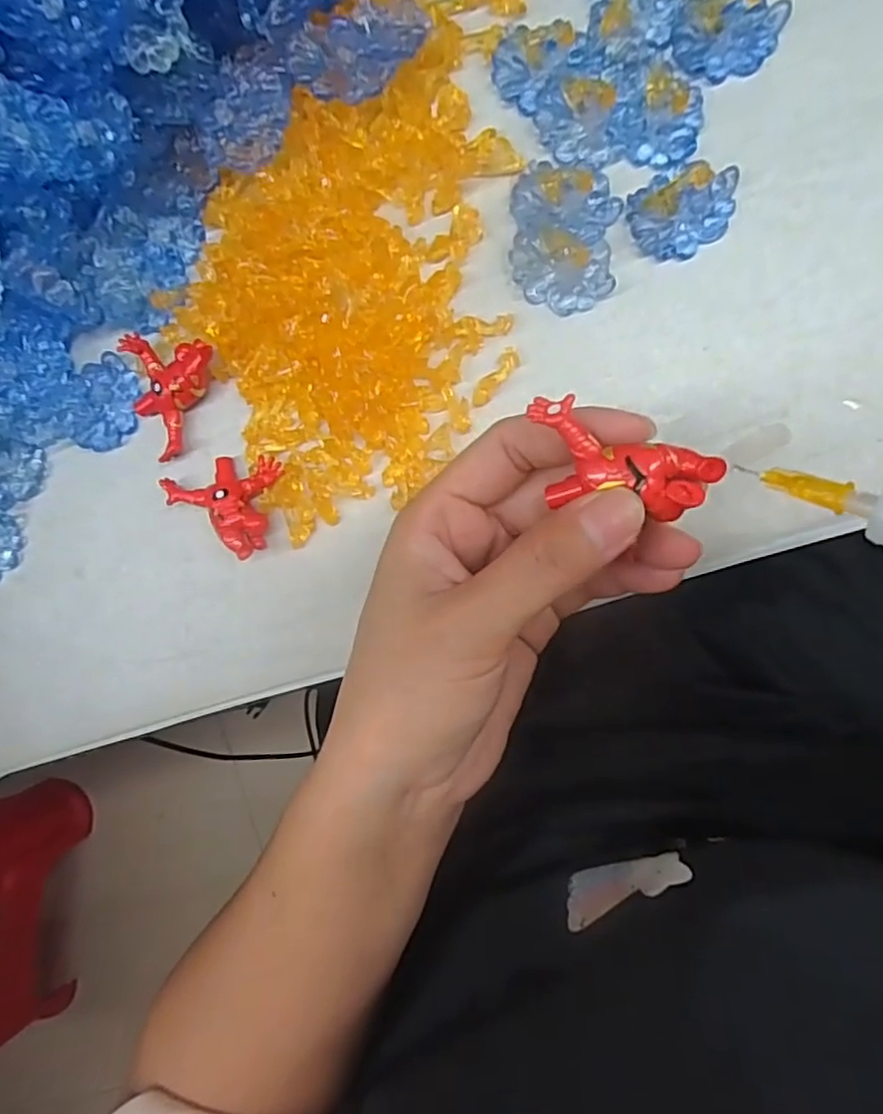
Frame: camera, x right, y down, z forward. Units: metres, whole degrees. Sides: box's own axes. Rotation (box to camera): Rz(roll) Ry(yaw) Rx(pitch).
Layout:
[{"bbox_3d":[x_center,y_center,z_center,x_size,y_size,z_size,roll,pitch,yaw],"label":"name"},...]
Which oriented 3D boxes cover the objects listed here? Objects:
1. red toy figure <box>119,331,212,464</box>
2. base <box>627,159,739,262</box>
[{"bbox_3d":[-0.109,-0.062,0.245,0.035,0.014,0.045,9,93,8],"label":"red toy figure"},{"bbox_3d":[0.085,-0.122,0.218,0.037,0.013,0.029,-8,90,8],"label":"base"}]

